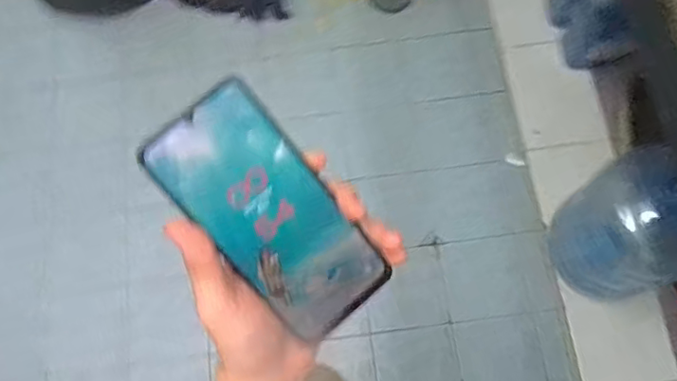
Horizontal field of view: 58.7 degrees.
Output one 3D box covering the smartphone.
[{"bbox_3d":[-0.039,0.017,0.371,0.074,0.005,0.164,-41,107,-10],"label":"smartphone"}]

